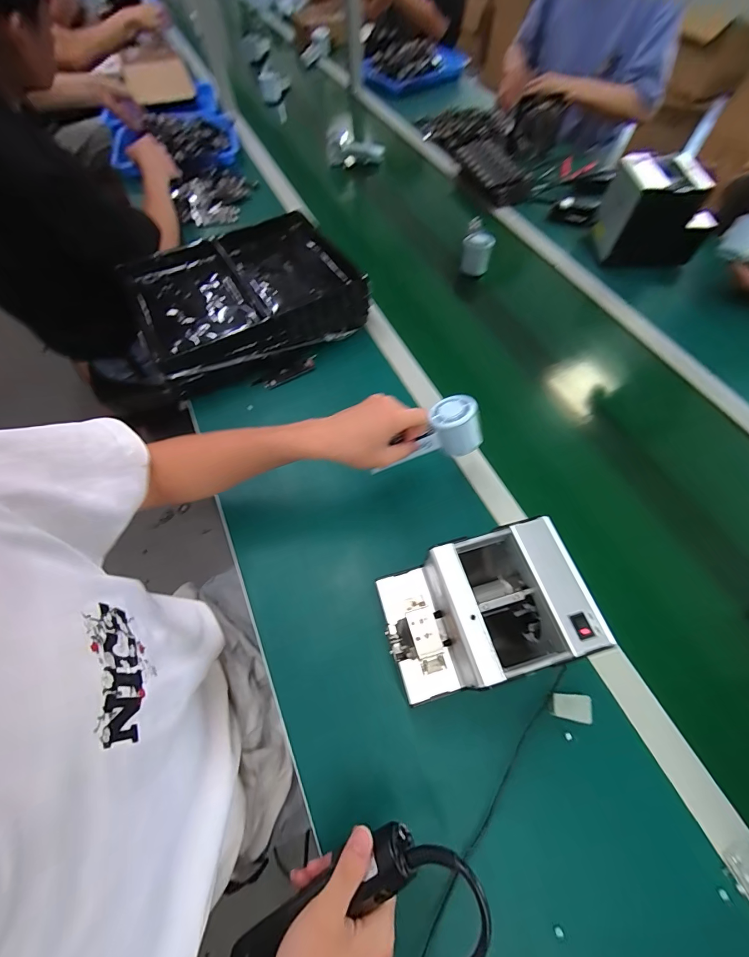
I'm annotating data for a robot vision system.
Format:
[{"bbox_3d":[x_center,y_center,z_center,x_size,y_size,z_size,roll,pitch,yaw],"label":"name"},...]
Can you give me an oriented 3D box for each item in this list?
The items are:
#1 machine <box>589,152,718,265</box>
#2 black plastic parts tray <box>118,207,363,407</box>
[{"bbox_3d":[0.568,-0.537,0.750,0.180,0.139,0.122,-1,62,1],"label":"machine"},{"bbox_3d":[-0.238,-0.331,0.697,0.373,0.101,0.294,-28,65,-13],"label":"black plastic parts tray"}]

